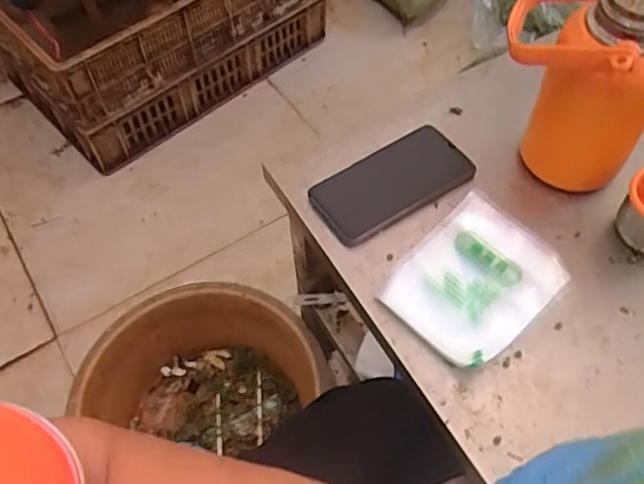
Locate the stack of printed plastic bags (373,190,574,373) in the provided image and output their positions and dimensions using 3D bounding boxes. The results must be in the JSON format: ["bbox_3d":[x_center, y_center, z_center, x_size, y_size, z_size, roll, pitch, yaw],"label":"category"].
[{"bbox_3d":[0.131,0.032,0.524,0.111,0.018,0.144,38,64,25],"label":"stack of printed plastic bags"}]

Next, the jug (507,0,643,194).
[{"bbox_3d":[0.225,-0.147,0.536,0.131,0.205,0.110,20,58,15],"label":"jug"}]

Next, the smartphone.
[{"bbox_3d":[0.071,-0.056,0.592,0.156,0.017,0.074,-30,59,-18],"label":"smartphone"}]

